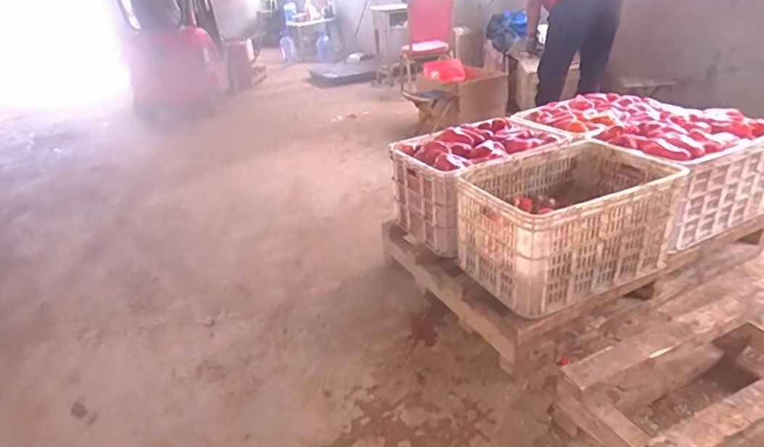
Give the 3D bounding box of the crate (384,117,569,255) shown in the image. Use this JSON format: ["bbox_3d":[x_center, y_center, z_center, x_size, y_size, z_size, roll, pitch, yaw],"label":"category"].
[{"bbox_3d":[0.332,-0.144,1.687,0.495,0.304,0.401,-18,28,-24],"label":"crate"}]

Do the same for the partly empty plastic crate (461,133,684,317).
[{"bbox_3d":[0.518,-0.017,1.399,0.543,0.287,0.366,-16,27,-21],"label":"partly empty plastic crate"}]

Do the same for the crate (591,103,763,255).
[{"bbox_3d":[0.953,-0.185,1.627,0.501,0.317,0.420,-18,28,-24],"label":"crate"}]

